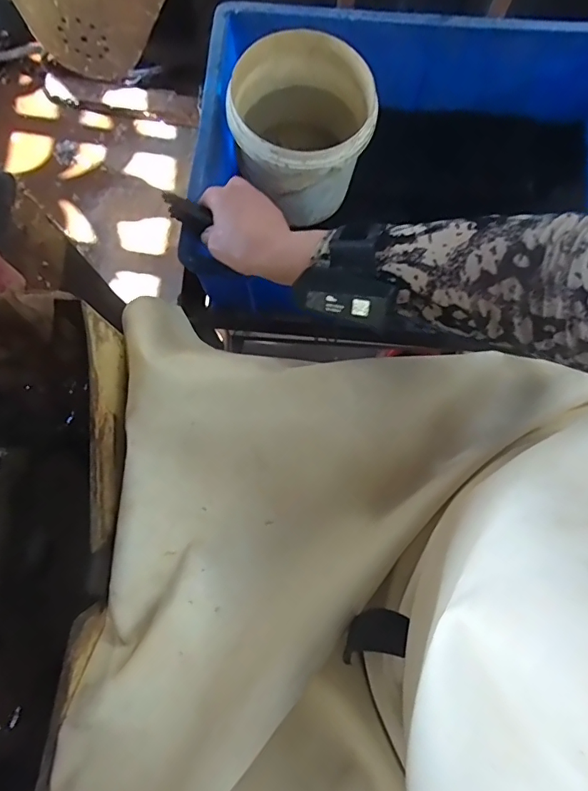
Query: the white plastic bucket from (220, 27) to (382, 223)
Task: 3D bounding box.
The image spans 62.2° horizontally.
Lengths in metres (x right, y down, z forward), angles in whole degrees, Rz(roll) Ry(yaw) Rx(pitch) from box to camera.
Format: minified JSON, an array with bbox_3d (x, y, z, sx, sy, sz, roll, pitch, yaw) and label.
[{"bbox_3d":[0.011,-0.308,0.587,0.152,0.139,0.154,0,79,2],"label":"white plastic bucket"}]

